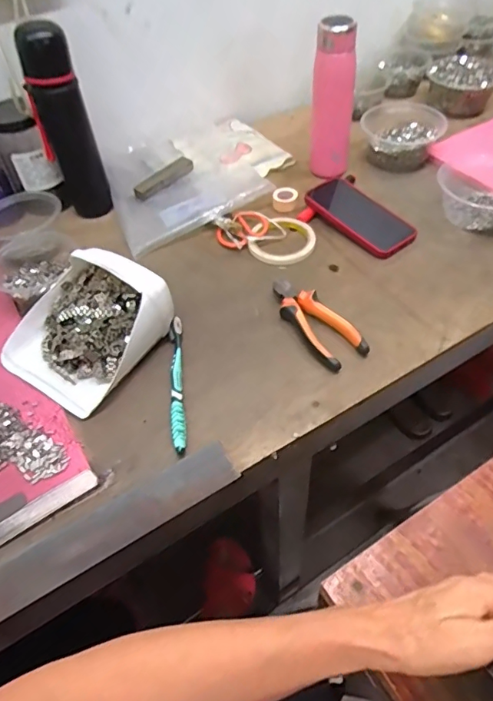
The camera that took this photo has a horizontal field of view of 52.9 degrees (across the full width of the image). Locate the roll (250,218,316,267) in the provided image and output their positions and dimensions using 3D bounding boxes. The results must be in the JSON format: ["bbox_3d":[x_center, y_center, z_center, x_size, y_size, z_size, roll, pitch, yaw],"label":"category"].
[{"bbox_3d":[0.052,-0.160,0.720,0.097,0.010,0.097,-2,50,2],"label":"roll"}]

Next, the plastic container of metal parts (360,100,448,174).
[{"bbox_3d":[0.264,-0.361,0.834,0.133,0.057,0.143,3,50,7],"label":"plastic container of metal parts"}]

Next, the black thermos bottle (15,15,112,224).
[{"bbox_3d":[-0.259,-0.315,0.712,0.074,0.248,0.069,-19,51,-12],"label":"black thermos bottle"}]

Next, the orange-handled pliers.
[{"bbox_3d":[0.084,-0.038,0.609,0.055,0.026,0.144,-27,53,-18],"label":"orange-handled pliers"}]

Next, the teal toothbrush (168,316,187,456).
[{"bbox_3d":[-0.079,0.035,0.563,0.016,0.015,0.178,-6,50,-2],"label":"teal toothbrush"}]

